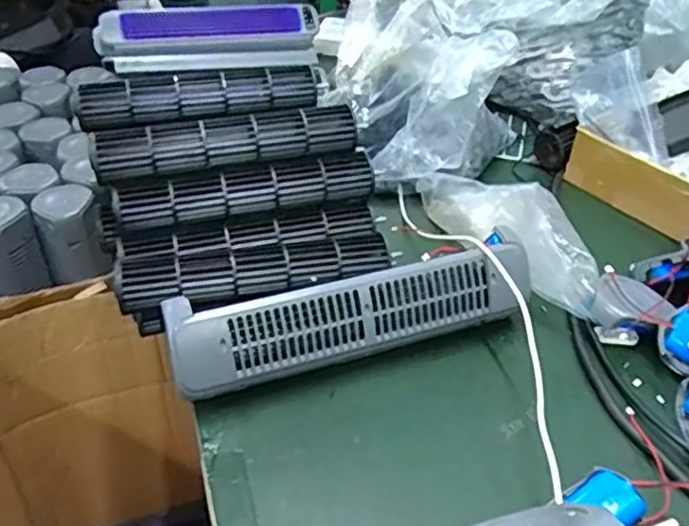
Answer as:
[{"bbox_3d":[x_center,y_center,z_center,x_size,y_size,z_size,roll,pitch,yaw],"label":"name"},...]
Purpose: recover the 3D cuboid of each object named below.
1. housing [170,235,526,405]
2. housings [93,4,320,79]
[{"bbox_3d":[0.013,0.039,0.539,0.304,0.059,0.052,-11,42,-15],"label":"housing"},{"bbox_3d":[-0.178,-0.304,0.894,0.299,0.051,0.113,-8,41,-12],"label":"housings"}]

